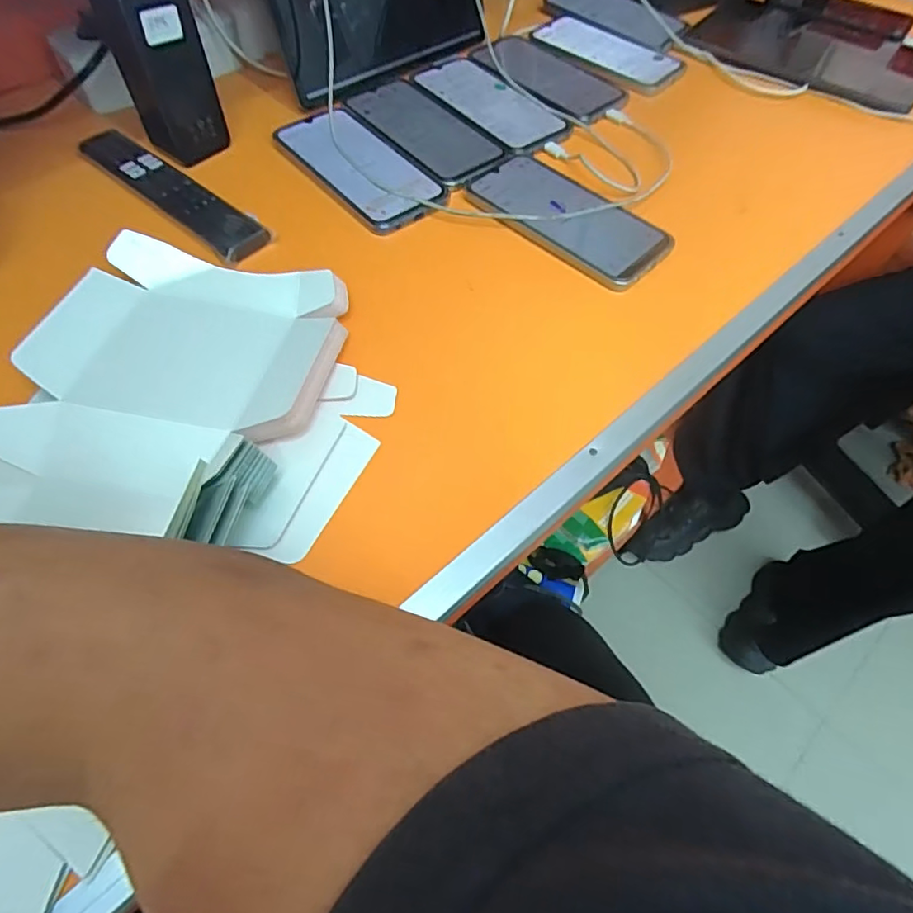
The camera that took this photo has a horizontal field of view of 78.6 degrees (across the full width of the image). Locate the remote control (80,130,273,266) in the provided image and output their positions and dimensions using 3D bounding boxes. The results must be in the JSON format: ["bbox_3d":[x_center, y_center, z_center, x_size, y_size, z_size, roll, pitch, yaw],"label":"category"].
[{"bbox_3d":[-0.242,-0.225,0.469,0.209,0.012,0.044,37,65,18],"label":"remote control"}]

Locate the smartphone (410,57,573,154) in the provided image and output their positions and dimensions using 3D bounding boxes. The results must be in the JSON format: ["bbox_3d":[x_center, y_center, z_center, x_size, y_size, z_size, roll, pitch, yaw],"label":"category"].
[{"bbox_3d":[0.030,-0.359,0.565,0.080,0.007,0.179,-33,66,-19],"label":"smartphone"}]

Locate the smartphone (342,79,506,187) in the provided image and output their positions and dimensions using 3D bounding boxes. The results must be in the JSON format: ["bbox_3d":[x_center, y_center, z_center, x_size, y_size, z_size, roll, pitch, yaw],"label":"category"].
[{"bbox_3d":[-0.032,-0.314,0.530,0.082,0.004,0.176,-34,66,-20],"label":"smartphone"}]

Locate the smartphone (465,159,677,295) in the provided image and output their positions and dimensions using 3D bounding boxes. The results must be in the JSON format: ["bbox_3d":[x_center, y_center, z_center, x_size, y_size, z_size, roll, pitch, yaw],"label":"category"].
[{"bbox_3d":[0.090,-0.202,0.470,0.173,0.007,0.086,39,66,19],"label":"smartphone"}]

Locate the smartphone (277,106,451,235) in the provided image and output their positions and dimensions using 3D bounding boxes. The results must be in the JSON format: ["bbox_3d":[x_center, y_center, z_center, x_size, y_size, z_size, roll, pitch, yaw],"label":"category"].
[{"bbox_3d":[-0.087,-0.262,0.500,0.084,0.005,0.177,-35,67,-20],"label":"smartphone"}]

